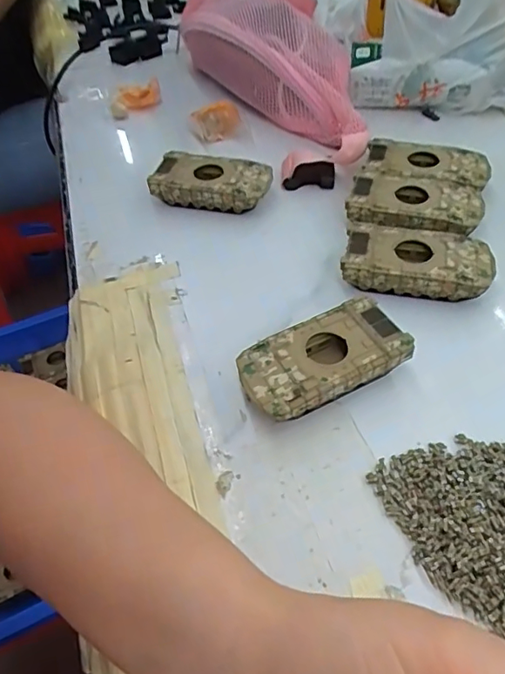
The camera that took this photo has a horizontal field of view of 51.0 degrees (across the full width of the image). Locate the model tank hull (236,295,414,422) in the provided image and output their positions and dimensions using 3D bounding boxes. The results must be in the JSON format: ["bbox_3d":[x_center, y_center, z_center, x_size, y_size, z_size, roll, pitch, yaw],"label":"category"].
[{"bbox_3d":[0.042,0.016,0.317,0.096,0.027,0.049,-23,51,-14],"label":"model tank hull"}]

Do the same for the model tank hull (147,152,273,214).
[{"bbox_3d":[-0.034,-0.128,0.444,0.094,0.028,0.046,9,51,13],"label":"model tank hull"}]

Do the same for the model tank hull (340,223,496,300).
[{"bbox_3d":[0.114,-0.051,0.367,0.095,0.029,0.052,8,50,12],"label":"model tank hull"}]

